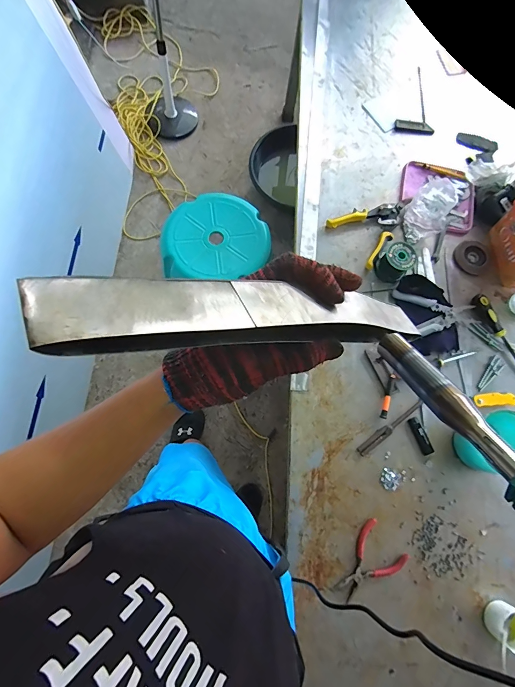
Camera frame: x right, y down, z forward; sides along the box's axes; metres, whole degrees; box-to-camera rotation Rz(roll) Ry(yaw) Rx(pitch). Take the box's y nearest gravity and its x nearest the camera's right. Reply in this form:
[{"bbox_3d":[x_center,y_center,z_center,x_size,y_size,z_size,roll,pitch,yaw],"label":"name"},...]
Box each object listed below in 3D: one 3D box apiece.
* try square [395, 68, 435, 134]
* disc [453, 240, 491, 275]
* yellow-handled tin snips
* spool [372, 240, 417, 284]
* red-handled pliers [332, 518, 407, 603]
[{"bbox_3d":[0.458,-0.686,1.000,0.106,0.013,0.234,14,73,3],"label":"try square"},{"bbox_3d":[0.531,-0.216,0.868,0.085,0.005,0.082,1,74,-2],"label":"disc"},{"bbox_3d":[0.288,-0.290,0.861,0.181,0.024,0.150,-37,79,-12],"label":"yellow-handled tin snips"},{"bbox_3d":[0.320,-0.187,0.816,0.067,0.064,0.071,1,74,-2],"label":"spool"},{"bbox_3d":[0.213,0.424,0.666,0.100,0.008,0.143,40,76,9],"label":"red-handled pliers"}]

